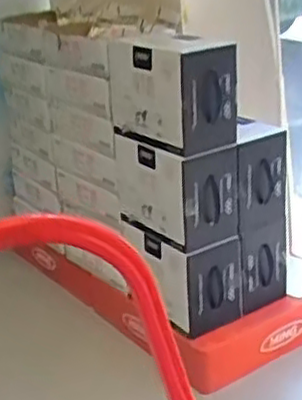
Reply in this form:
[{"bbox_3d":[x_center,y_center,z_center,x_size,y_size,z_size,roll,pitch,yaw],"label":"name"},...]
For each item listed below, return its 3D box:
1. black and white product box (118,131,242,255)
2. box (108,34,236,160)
[{"bbox_3d":[0.056,-0.036,1.622,0.161,0.209,0.261,-19,27,-31],"label":"black and white product box"},{"bbox_3d":[0.045,-0.234,1.523,0.160,0.212,0.261,-23,28,-36],"label":"box"}]

